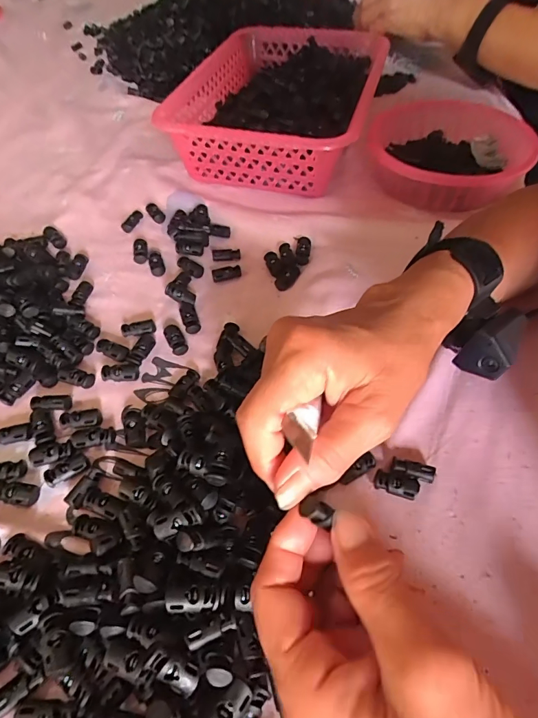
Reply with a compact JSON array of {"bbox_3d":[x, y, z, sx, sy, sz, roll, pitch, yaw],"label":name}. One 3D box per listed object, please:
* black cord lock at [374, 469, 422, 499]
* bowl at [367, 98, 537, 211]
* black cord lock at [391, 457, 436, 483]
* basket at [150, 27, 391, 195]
[{"bbox_3d":[0.082,0.081,0.263,0.028,0.007,0.013,15,56,11],"label":"black cord lock"},{"bbox_3d":[0.198,-0.233,0.466,0.160,0.052,0.171,6,55,5],"label":"bowl"},{"bbox_3d":[0.094,0.073,0.268,0.027,0.009,0.011,13,55,9],"label":"black cord lock"},{"bbox_3d":[0.018,-0.321,0.517,0.206,0.083,0.307,13,56,9],"label":"basket"}]

